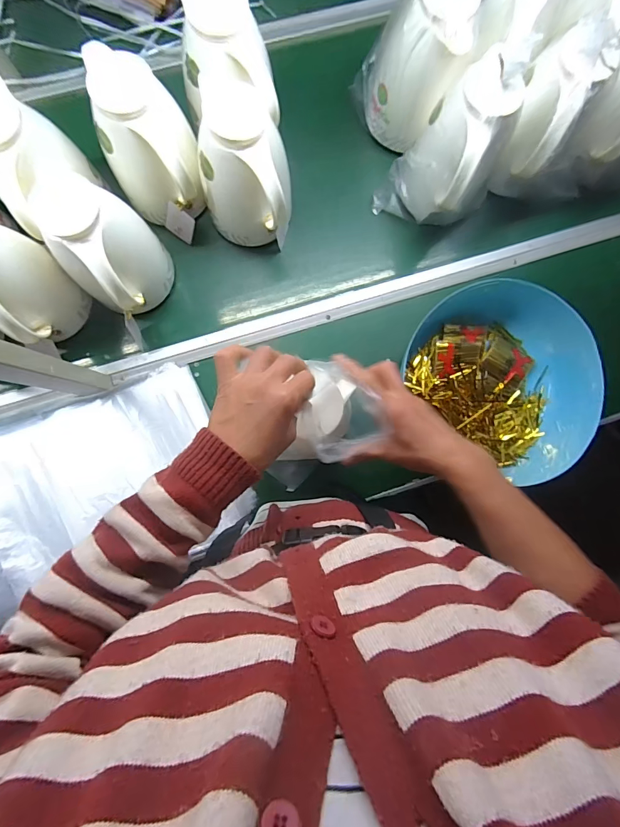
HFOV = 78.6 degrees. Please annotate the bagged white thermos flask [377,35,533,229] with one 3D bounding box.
[{"bbox_3d":[0.231,-0.421,0.622,0.156,0.241,0.141,-38,88,-5],"label":"bagged white thermos flask"}]

